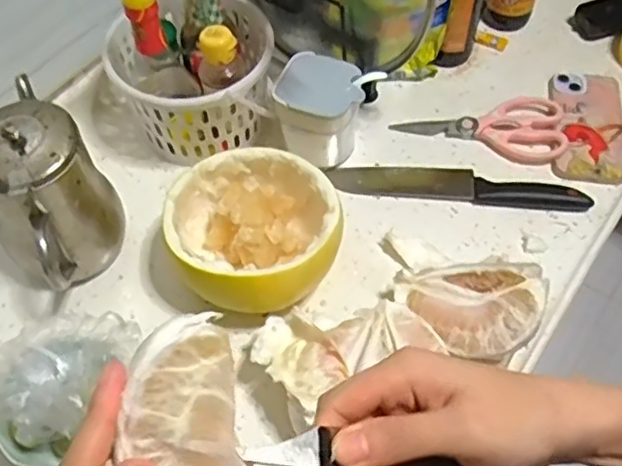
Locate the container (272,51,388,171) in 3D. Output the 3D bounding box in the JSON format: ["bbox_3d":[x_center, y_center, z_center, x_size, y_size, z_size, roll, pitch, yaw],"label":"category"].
[{"bbox_3d":[0.014,-0.126,0.704,0.097,0.100,0.084,20,59,13],"label":"container"}]

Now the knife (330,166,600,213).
[{"bbox_3d":[0.159,-0.056,0.708,0.272,0.013,0.044,6,57,4],"label":"knife"}]

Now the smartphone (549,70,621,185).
[{"bbox_3d":[0.320,-0.130,0.747,0.078,0.014,0.163,9,57,6],"label":"smartphone"}]

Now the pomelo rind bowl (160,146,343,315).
[{"bbox_3d":[-0.054,0.006,0.626,0.147,0.092,0.149,0,57,0],"label":"pomelo rind bowl"}]

